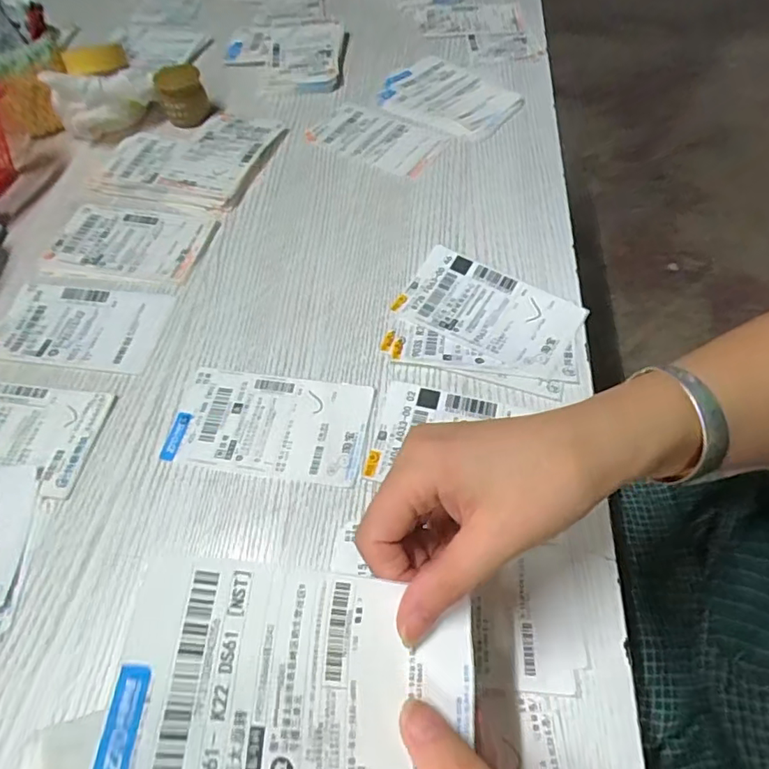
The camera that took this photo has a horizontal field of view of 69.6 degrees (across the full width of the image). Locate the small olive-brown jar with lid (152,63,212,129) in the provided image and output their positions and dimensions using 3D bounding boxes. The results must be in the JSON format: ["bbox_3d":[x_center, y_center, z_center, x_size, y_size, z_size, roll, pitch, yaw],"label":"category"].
[{"bbox_3d":[-0.203,-0.291,0.560,0.043,0.044,0.040,-1,56,1],"label":"small olive-brown jar with lid"}]

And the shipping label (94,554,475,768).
[{"bbox_3d":[-0.028,0.106,0.204,0.129,0.006,0.071,11,53,-15],"label":"shipping label"}]

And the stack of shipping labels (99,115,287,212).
[{"bbox_3d":[-0.185,-0.222,0.533,0.140,0.012,0.131,15,58,12],"label":"stack of shipping labels"}]

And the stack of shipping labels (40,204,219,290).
[{"bbox_3d":[-0.217,-0.118,0.471,0.130,0.005,0.086,9,57,8],"label":"stack of shipping labels"}]

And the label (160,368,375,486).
[{"bbox_3d":[-0.077,0.024,0.370,0.131,0.004,0.075,7,56,7],"label":"label"}]

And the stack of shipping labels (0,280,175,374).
[{"bbox_3d":[-0.238,-0.047,0.426,0.132,0.005,0.077,5,56,6],"label":"stack of shipping labels"}]

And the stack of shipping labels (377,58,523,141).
[{"bbox_3d":[0.066,-0.299,0.577,0.137,0.006,0.104,33,63,22],"label":"stack of shipping labels"}]

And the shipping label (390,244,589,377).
[{"bbox_3d":[0.078,-0.058,0.420,0.132,0.005,0.074,27,65,18],"label":"shipping label"}]

